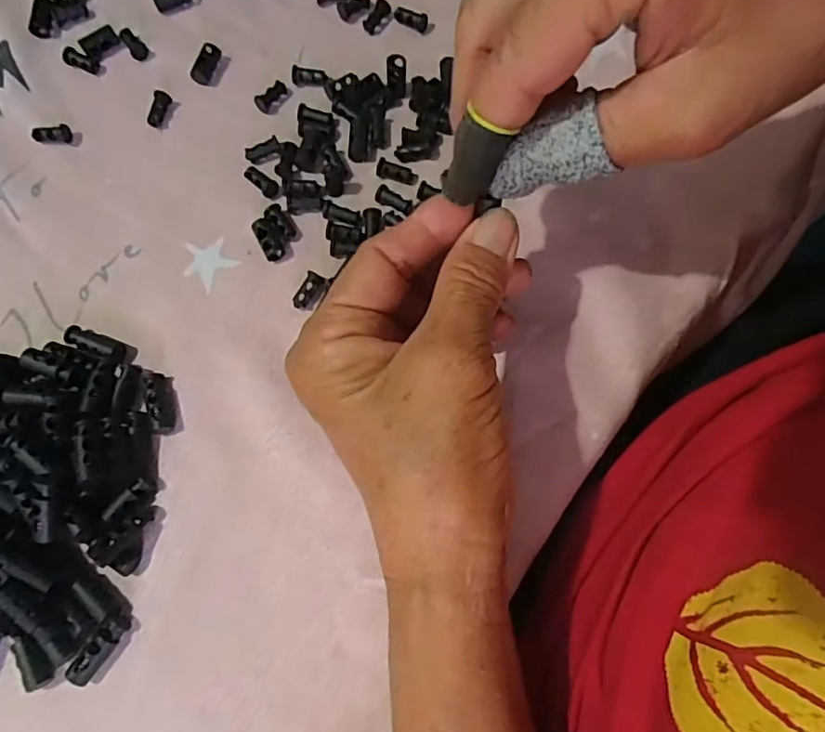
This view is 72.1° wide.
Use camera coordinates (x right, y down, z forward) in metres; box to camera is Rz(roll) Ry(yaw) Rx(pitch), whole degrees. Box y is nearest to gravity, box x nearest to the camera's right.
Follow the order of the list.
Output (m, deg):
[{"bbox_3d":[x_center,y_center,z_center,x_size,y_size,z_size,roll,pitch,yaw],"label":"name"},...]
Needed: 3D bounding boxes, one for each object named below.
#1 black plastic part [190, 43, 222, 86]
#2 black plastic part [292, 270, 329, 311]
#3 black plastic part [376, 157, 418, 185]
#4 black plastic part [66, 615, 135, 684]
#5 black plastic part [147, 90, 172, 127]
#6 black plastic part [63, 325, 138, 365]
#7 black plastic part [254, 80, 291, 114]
[{"bbox_3d":[-0.102,-0.149,0.278,0.010,0.007,0.020,14,76,5],"label":"black plastic part"},{"bbox_3d":[-0.045,-0.032,0.246,0.009,0.005,0.017,29,78,8],"label":"black plastic part"},{"bbox_3d":[-0.007,-0.089,0.262,0.020,0.005,0.007,18,76,-8],"label":"black plastic part"},{"bbox_3d":[-0.115,0.104,0.209,0.009,0.008,0.025,36,79,9],"label":"black plastic part"},{"bbox_3d":[-0.122,-0.123,0.273,0.007,0.004,0.017,20,91,6],"label":"black plastic part"},{"bbox_3d":[-0.134,-0.010,0.241,0.030,0.008,0.009,18,77,5],"label":"black plastic part"},{"bbox_3d":[-0.068,-0.130,0.274,0.009,0.007,0.017,38,79,10],"label":"black plastic part"}]

